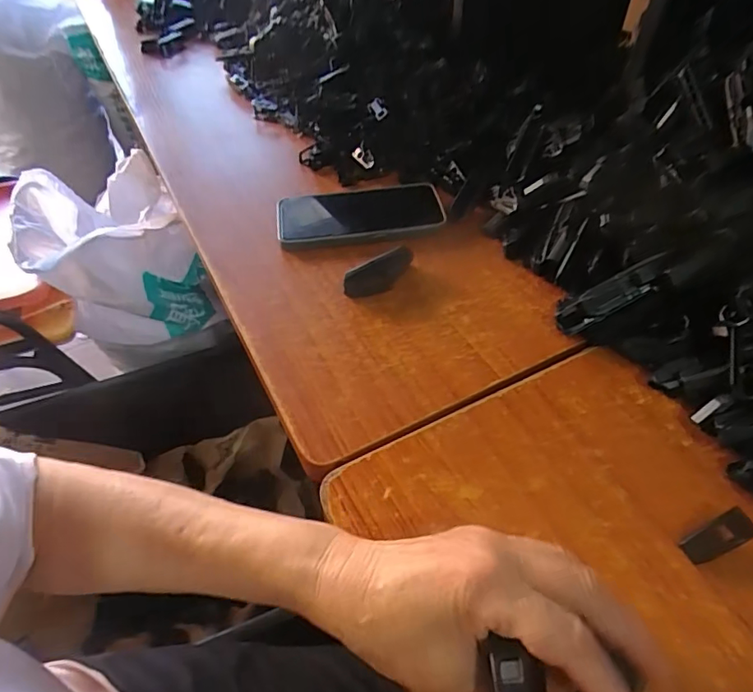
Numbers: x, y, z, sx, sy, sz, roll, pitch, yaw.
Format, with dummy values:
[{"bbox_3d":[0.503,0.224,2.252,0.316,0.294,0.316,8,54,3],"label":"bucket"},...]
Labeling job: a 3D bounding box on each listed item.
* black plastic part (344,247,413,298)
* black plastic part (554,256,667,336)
[{"bbox_3d":[0.004,-0.065,0.465,0.075,0.017,0.027,-32,56,-23],"label":"black plastic part"},{"bbox_3d":[0.182,-0.039,0.404,0.089,0.019,0.018,-33,47,21],"label":"black plastic part"}]

